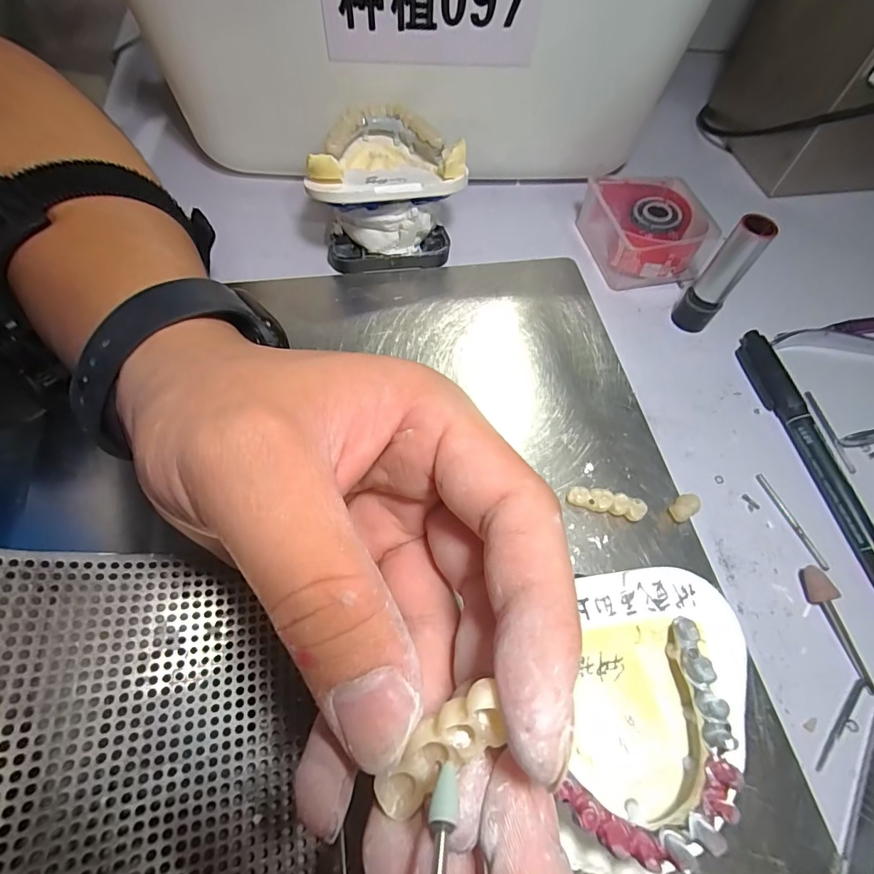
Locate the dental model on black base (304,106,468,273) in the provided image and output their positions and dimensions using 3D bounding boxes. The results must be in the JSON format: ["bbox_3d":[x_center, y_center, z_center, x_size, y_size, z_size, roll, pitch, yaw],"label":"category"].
[{"bbox_3d":[-0.027,-0.132,0.248,0.076,0.056,0.063,-8,63,-6],"label":"dental model on black base"}]

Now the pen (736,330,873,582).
[{"bbox_3d":[0.170,0.009,0.207,0.012,0.009,0.138,-5,63,-4],"label":"pen"}]

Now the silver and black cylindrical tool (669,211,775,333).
[{"bbox_3d":[0.137,-0.077,0.224,0.018,0.061,0.014,38,68,17],"label":"silver and black cylindrical tool"}]

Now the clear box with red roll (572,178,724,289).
[{"bbox_3d":[0.118,-0.119,0.262,0.053,0.029,0.060,-8,63,-6],"label":"clear box with red roll"}]

